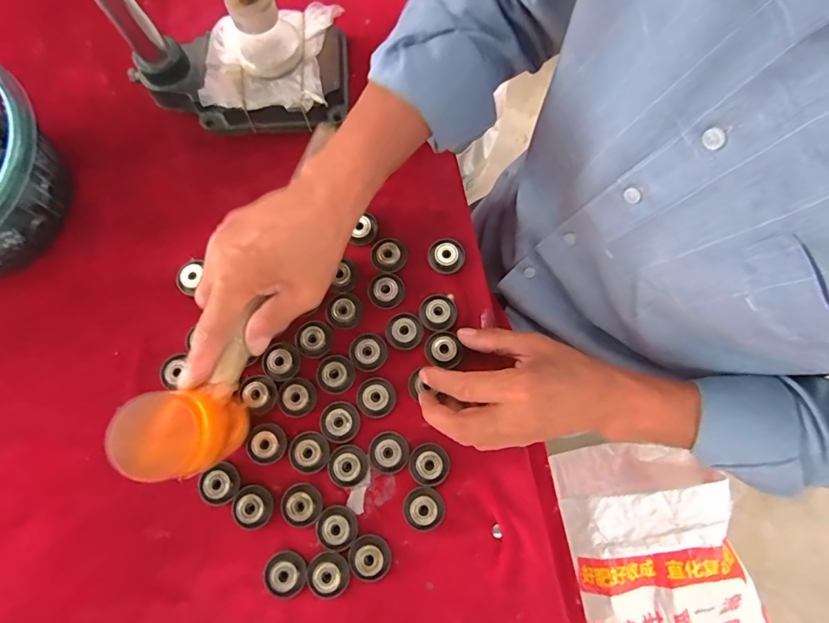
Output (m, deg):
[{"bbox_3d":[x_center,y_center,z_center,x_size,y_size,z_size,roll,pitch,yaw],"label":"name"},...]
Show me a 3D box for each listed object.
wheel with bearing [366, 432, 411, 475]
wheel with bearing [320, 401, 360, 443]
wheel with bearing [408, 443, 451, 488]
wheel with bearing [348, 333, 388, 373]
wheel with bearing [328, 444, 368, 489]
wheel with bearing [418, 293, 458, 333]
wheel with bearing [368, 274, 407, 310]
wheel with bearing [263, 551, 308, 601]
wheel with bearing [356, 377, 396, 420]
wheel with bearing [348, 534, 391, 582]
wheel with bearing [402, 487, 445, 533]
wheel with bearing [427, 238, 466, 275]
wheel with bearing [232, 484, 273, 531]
[{"bbox_3d":[-0.022,0.117,0.354,0.034,0.009,0.033,0,76,0],"label":"wheel with bearing"},{"bbox_3d":[-0.064,0.093,0.359,0.033,0.009,0.034,0,76,0],"label":"wheel with bearing"},{"bbox_3d":[0.012,0.126,0.352,0.033,0.007,0.033,0,76,0],"label":"wheel with bearing"},{"bbox_3d":[-0.041,0.035,0.374,0.032,0.007,0.033,0,76,0],"label":"wheel with bearing"},{"bbox_3d":[-0.055,0.127,0.351,0.031,0.010,0.032,0,76,0],"label":"wheel with bearing"},{"bbox_3d":[0.021,0.001,0.383,0.034,0.009,0.035,0,76,0],"label":"wheel with bearing"},{"bbox_3d":[-0.025,-0.019,0.387,0.033,0.011,0.031,0,76,0],"label":"wheel with bearing"},{"bbox_3d":[-0.097,0.197,0.321,0.031,0.007,0.030,0,76,0],"label":"wheel with bearing"},{"bbox_3d":[-0.033,0.073,0.364,0.033,0.008,0.032,-33,78,-8],"label":"wheel with bearing"},{"bbox_3d":[-0.035,0.195,0.337,0.032,0.012,0.033,0,76,0],"label":"wheel with bearing"},{"bbox_3d":[0.008,0.160,0.345,0.033,0.012,0.032,0,76,0],"label":"wheel with bearing"},{"bbox_3d":[0.029,-0.053,0.395,0.033,0.013,0.033,0,76,0],"label":"wheel with bearing"},{"bbox_3d":[-0.130,0.157,0.343,0.029,0.010,0.032,-37,78,-9],"label":"wheel with bearing"}]

